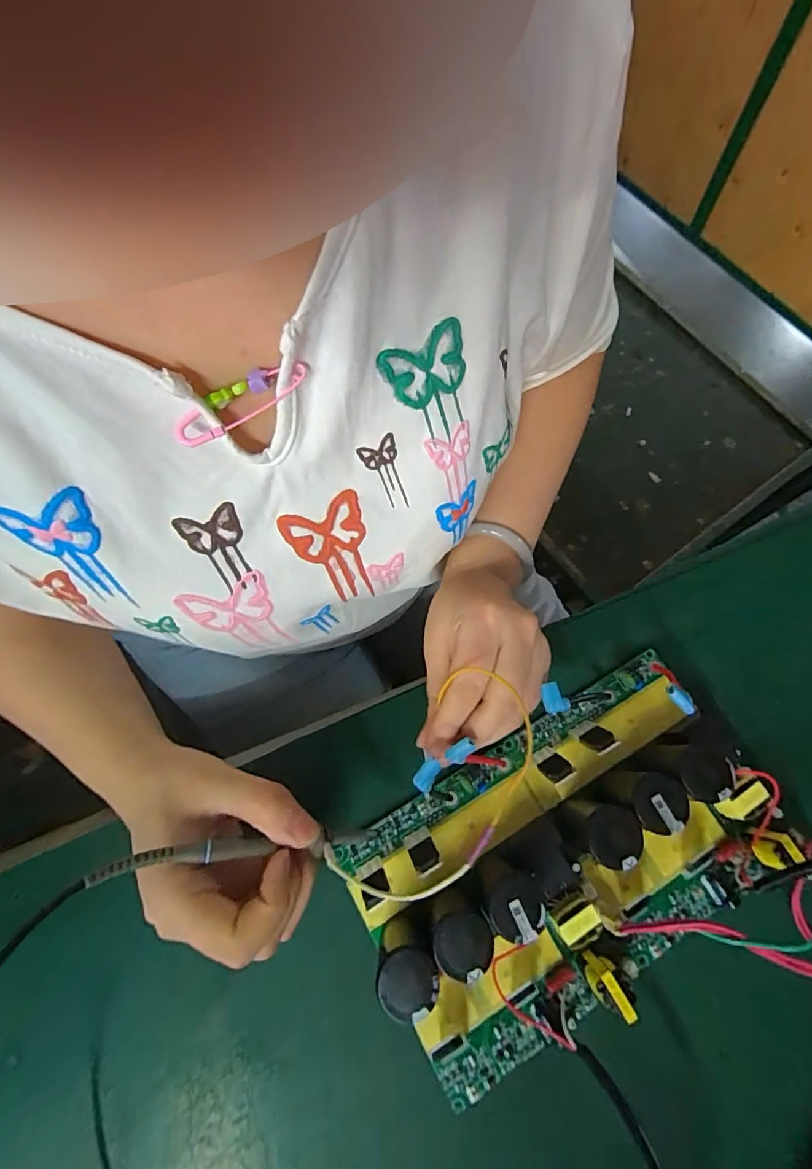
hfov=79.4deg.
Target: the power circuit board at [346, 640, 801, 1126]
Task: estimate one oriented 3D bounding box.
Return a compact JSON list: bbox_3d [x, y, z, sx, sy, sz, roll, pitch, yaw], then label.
[{"bbox_3d":[0.093,0.150,0.267,0.229,0.053,0.135,-30,74,-10],"label":"power circuit board"}]

